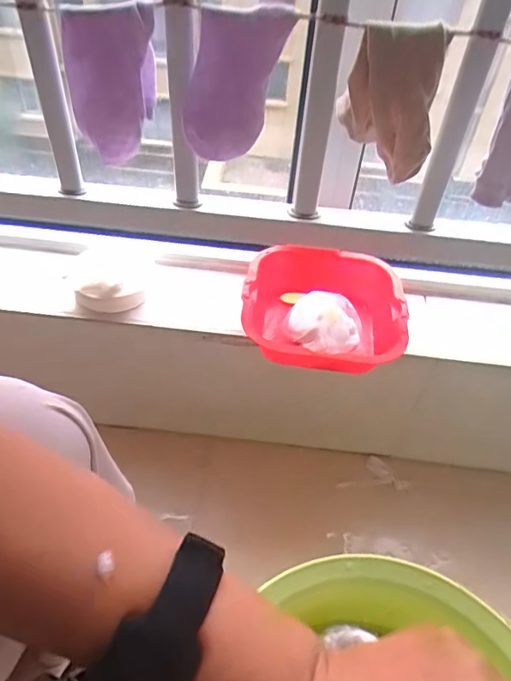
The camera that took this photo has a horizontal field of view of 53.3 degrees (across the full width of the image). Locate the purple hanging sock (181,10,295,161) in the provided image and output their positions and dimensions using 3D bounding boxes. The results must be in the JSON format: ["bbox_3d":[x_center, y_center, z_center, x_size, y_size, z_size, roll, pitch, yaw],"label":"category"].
[{"bbox_3d":[-0.019,-0.210,0.433,0.081,0.119,0.026,-2,46,-6],"label":"purple hanging sock"}]

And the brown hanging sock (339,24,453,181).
[{"bbox_3d":[0.113,-0.205,0.435,0.042,0.117,0.079,-23,52,-25],"label":"brown hanging sock"}]

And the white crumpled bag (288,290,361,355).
[{"bbox_3d":[0.081,-0.022,0.587,0.080,0.030,0.080,8,46,3],"label":"white crumpled bag"}]

